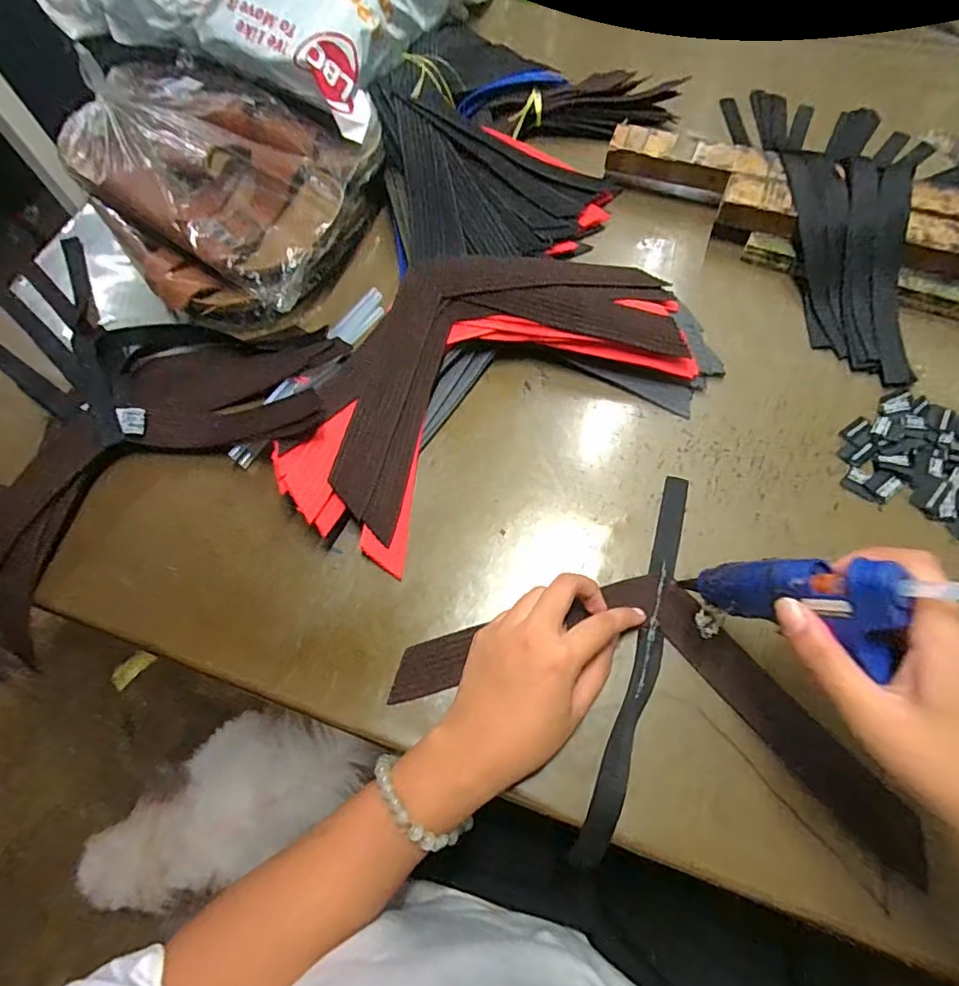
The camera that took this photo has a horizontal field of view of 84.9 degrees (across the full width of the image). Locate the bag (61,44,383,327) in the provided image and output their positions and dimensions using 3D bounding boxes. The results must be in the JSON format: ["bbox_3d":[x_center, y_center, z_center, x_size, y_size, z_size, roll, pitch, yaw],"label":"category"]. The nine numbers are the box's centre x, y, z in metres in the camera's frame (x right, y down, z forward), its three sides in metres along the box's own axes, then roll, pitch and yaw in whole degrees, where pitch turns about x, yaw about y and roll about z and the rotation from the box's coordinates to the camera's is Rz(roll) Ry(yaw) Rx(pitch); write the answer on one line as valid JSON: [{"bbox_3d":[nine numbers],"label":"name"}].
[{"bbox_3d":[-0.236,-0.281,0.474,0.280,0.082,0.219,33,72,16],"label":"bag"}]

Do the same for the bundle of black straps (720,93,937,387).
[{"bbox_3d":[0.335,-0.269,0.463,0.149,0.055,0.376,-2,66,3],"label":"bundle of black straps"}]

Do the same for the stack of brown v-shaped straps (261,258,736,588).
[{"bbox_3d":[0.006,-0.091,0.401,0.330,0.058,0.182,-32,68,-11],"label":"stack of brown v-shaped straps"}]

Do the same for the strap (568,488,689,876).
[{"bbox_3d":[0.106,0.100,0.339,0.020,0.008,0.252,17,67,11],"label":"strap"}]

